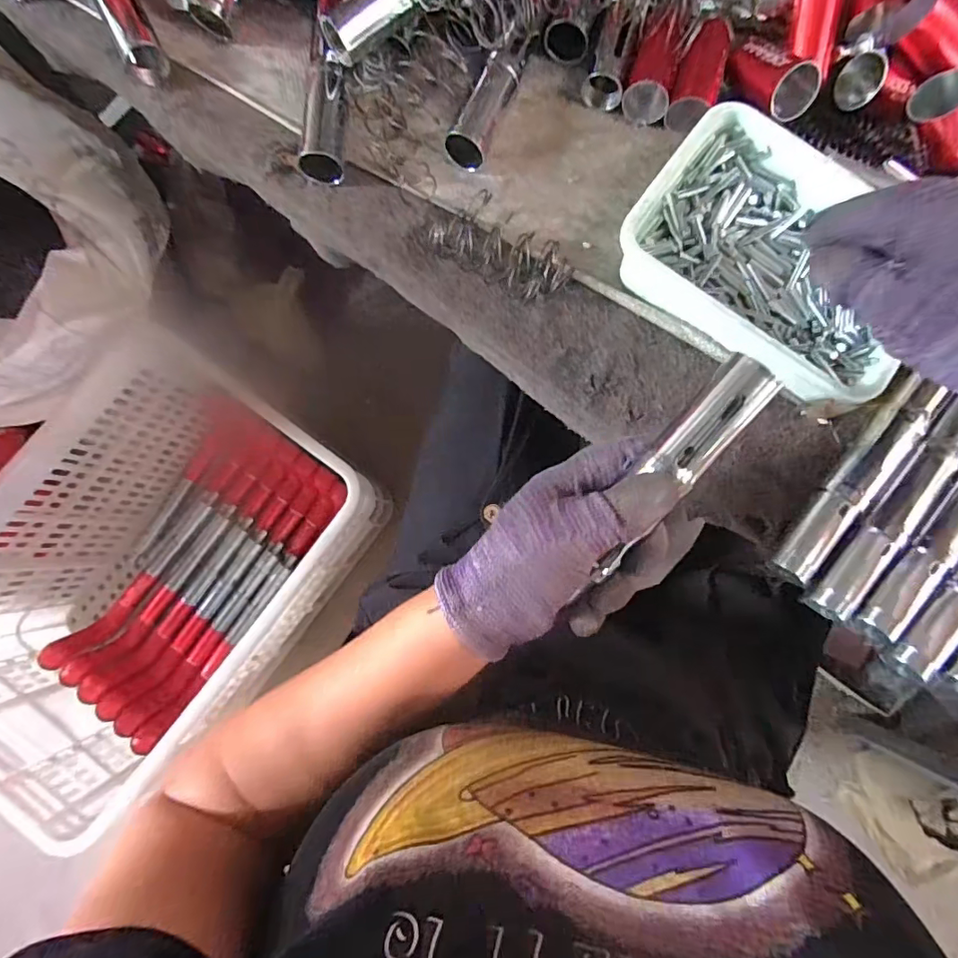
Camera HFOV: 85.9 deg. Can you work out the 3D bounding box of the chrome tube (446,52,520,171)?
[{"bbox_3d":[0.004,-0.240,0.339,0.023,0.025,0.075,24,83,2],"label":"chrome tube"}]

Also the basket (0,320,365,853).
[{"bbox_3d":[-0.447,0.135,0.736,0.342,0.277,0.507,39,84,4],"label":"basket"}]

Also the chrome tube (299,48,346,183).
[{"bbox_3d":[-0.100,-0.232,0.335,0.025,0.022,0.073,3,83,0],"label":"chrome tube"}]

